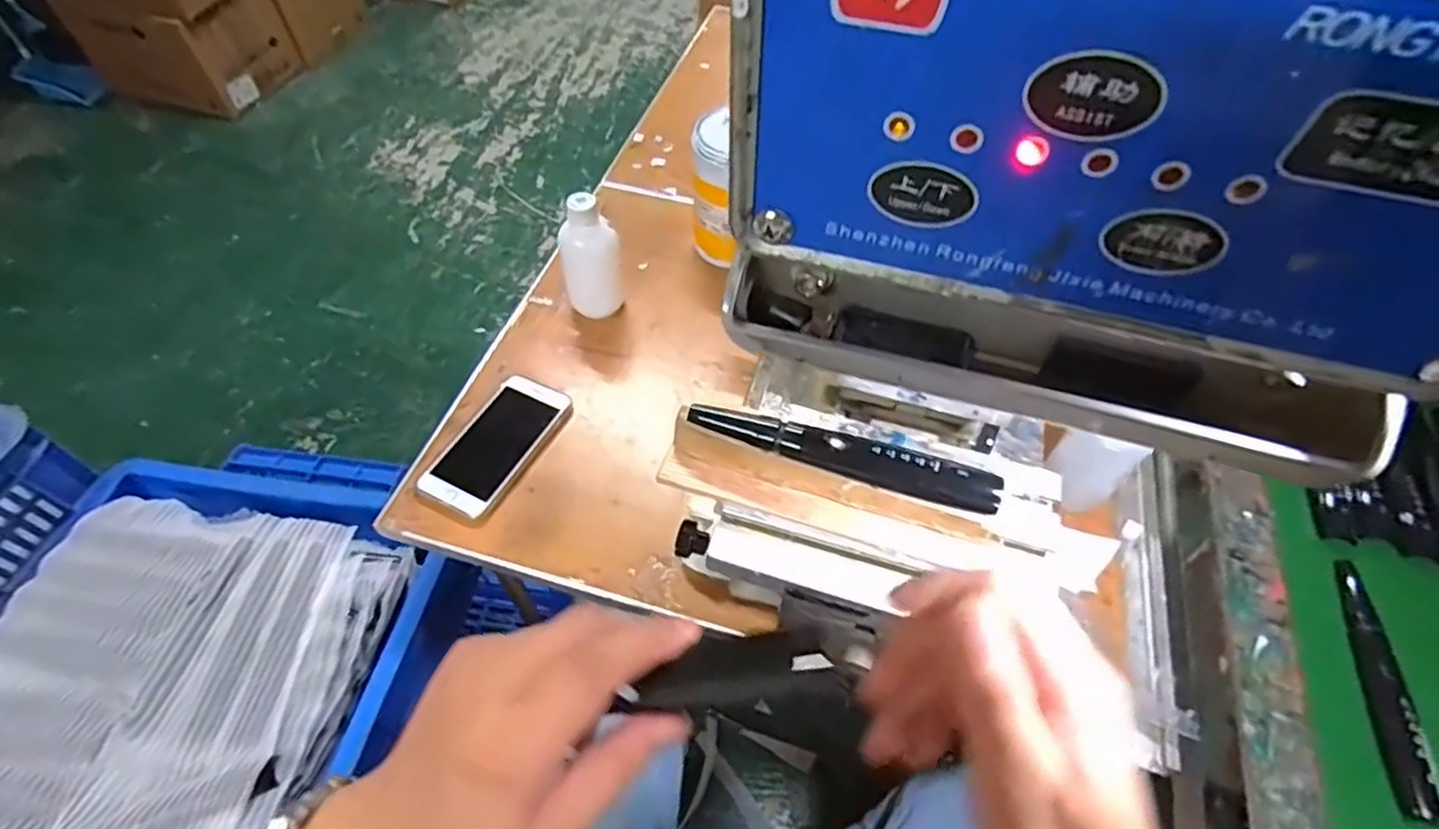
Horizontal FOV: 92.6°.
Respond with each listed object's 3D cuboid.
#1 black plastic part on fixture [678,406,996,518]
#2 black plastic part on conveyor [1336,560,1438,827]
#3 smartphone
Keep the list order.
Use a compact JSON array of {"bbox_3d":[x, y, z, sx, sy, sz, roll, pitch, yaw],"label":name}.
[{"bbox_3d":[0.068,0.022,0.389,0.174,0.017,0.021,16,56,11],"label":"black plastic part on fixture"},{"bbox_3d":[0.468,0.186,0.485,0.020,0.022,0.179,11,55,8],"label":"black plastic part on conveyor"},{"bbox_3d":[-0.220,0.028,0.683,0.084,0.014,0.160,21,57,16],"label":"smartphone"}]

